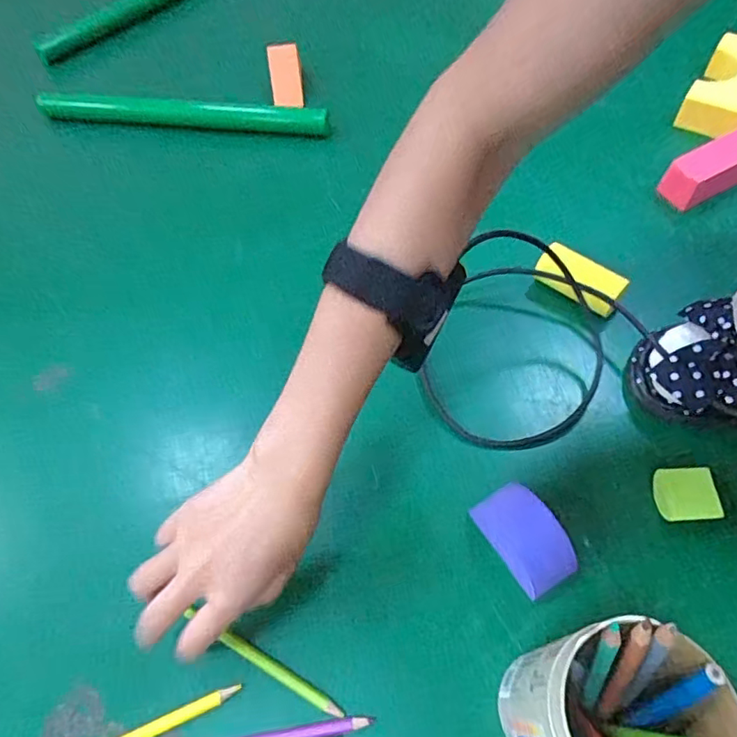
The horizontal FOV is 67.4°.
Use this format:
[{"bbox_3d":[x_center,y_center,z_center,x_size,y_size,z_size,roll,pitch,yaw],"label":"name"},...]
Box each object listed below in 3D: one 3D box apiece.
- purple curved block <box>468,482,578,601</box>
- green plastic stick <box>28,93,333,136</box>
[{"bbox_3d":[0.106,0.114,0.377,0.041,0.023,0.070,-27,61,-13],"label":"purple curved block"},{"bbox_3d":[-0.215,-0.297,0.643,0.340,0.030,0.022,5,59,7],"label":"green plastic stick"}]

